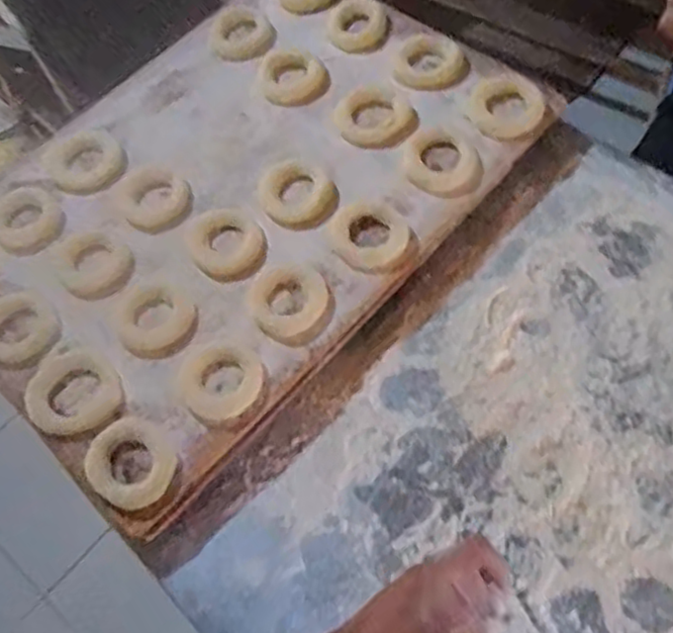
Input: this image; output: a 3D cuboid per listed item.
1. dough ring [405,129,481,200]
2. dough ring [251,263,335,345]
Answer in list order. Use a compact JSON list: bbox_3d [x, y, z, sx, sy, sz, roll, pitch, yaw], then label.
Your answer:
[{"bbox_3d":[0.107,-0.156,0.705,0.074,0.015,0.082,2,60,8],"label":"dough ring"},{"bbox_3d":[-0.041,-0.013,0.643,0.069,0.012,0.079,-33,61,-12],"label":"dough ring"}]

